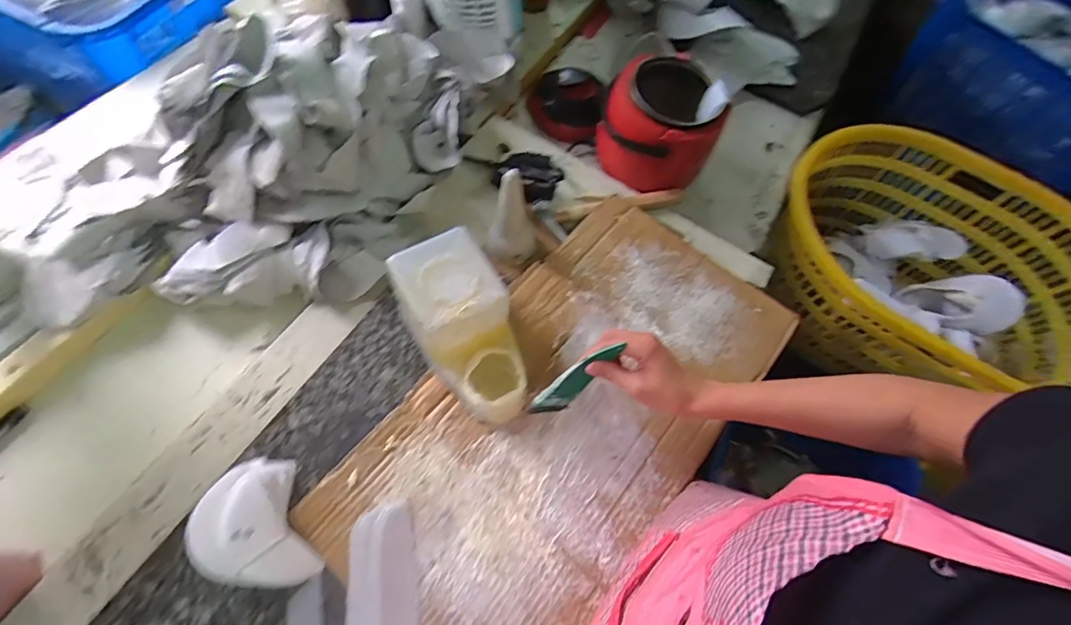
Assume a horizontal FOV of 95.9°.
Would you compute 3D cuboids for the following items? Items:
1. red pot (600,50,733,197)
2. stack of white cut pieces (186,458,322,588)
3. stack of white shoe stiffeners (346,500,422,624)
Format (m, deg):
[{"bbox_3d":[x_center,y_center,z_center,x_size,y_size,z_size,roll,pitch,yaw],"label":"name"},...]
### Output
[{"bbox_3d":[0.210,-0.305,0.794,0.177,0.158,0.173,3,66,-6],"label":"red pot"},{"bbox_3d":[-0.296,0.226,0.506,0.099,0.066,0.142,-24,69,-15],"label":"stack of white cut pieces"},{"bbox_3d":[-0.159,0.295,0.505,0.072,0.029,0.171,-3,66,-8],"label":"stack of white shoe stiffeners"}]

